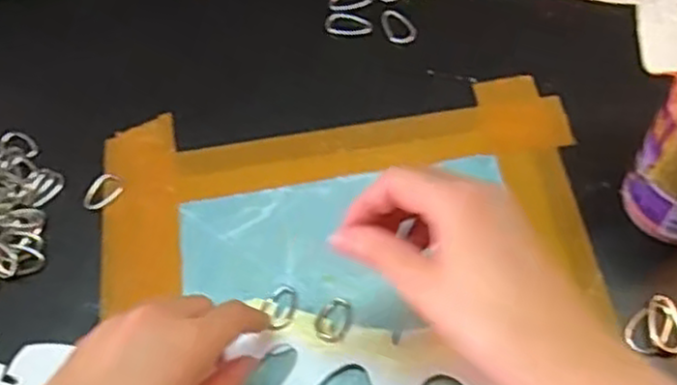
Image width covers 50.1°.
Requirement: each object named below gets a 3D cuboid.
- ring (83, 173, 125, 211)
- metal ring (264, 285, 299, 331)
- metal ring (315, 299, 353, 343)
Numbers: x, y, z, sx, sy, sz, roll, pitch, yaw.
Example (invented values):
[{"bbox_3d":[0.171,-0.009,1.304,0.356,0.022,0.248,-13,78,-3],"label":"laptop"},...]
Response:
[{"bbox_3d":[-0.157,-0.001,0.482,0.020,0.004,0.029,33,65,21],"label":"ring"},{"bbox_3d":[-0.034,0.068,0.429,0.018,0.005,0.030,12,59,10],"label":"metal ring"},{"bbox_3d":[-0.002,0.075,0.423,0.020,0.005,0.029,13,60,11],"label":"metal ring"}]

